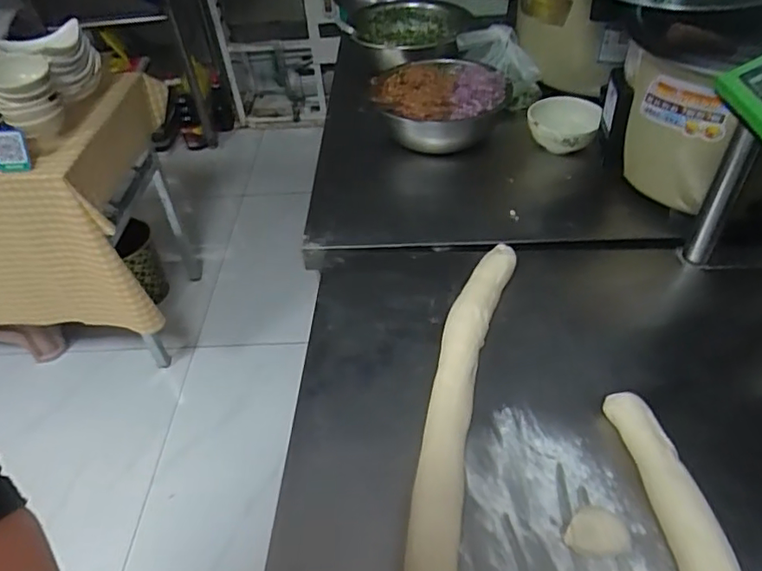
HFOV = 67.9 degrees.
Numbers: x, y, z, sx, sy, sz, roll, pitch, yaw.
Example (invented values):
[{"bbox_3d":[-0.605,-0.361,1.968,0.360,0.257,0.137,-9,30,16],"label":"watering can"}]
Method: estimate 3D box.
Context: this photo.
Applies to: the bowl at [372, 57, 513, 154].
[{"bbox_3d":[0.107,-0.319,1.006,0.241,0.094,0.210,-9,45,-5],"label":"bowl"}]

